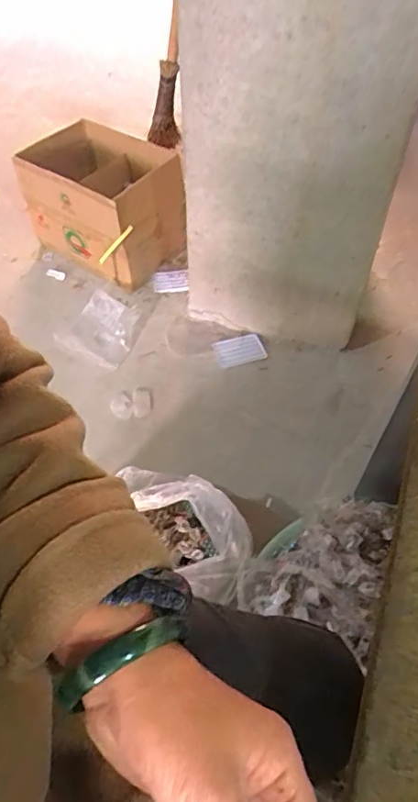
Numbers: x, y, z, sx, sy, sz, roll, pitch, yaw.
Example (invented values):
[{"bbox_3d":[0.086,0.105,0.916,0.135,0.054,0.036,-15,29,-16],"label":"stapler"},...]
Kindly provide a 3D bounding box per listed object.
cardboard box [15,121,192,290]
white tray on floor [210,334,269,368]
[{"bbox_3d":[-0.292,-0.548,1.463,0.406,0.266,0.304,33,60,23],"label":"cardboard box"},{"bbox_3d":[0.080,-0.133,1.373,0.128,0.013,0.076,-14,75,-6],"label":"white tray on floor"}]

